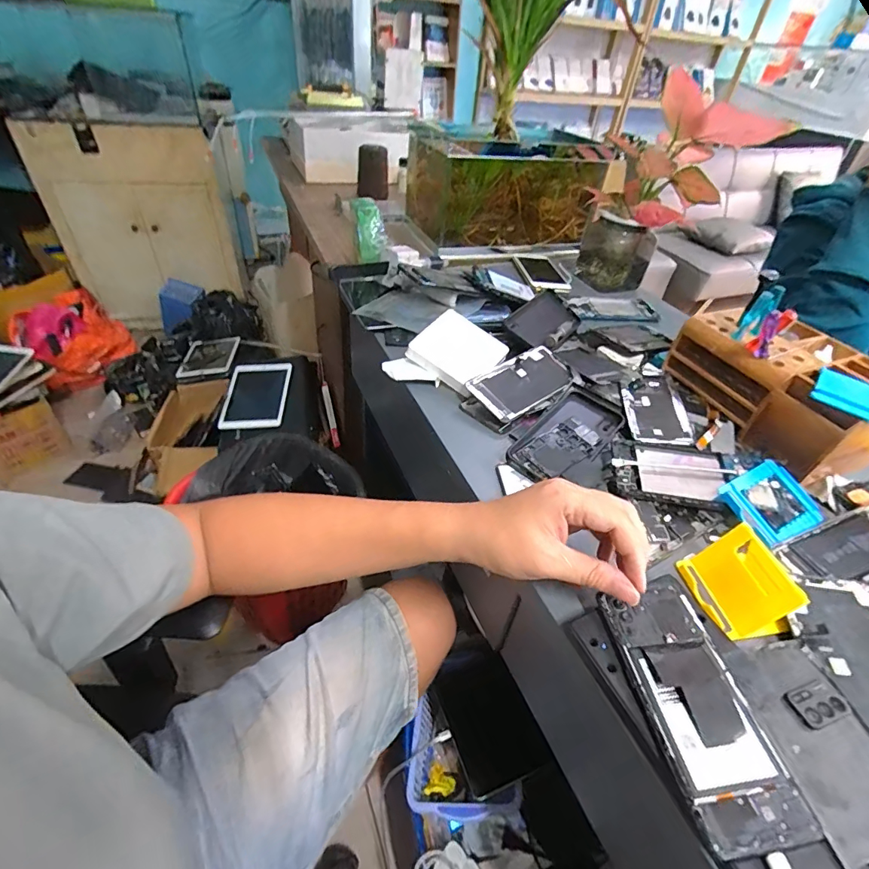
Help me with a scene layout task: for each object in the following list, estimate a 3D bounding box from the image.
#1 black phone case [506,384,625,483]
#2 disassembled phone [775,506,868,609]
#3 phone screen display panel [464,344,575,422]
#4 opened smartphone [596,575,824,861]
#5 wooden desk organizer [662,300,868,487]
[{"bbox_3d":[0.153,-0.003,0.503,0.074,0.010,0.163,34,54,23],"label":"black phone case"},{"bbox_3d":[0.386,0.110,0.404,0.151,0.009,0.071,-12,44,-19],"label":"disassembled phone"},{"bbox_3d":[0.115,-0.068,0.567,0.149,0.010,0.074,-28,63,-30],"label":"phone screen display panel"},{"bbox_3d":[0.174,0.174,0.302,0.071,0.010,0.157,-1,43,-8],"label":"opened smartphone"},{"bbox_3d":[0.406,-0.058,0.523,0.145,0.084,0.205,-9,43,-16],"label":"wooden desk organizer"}]

